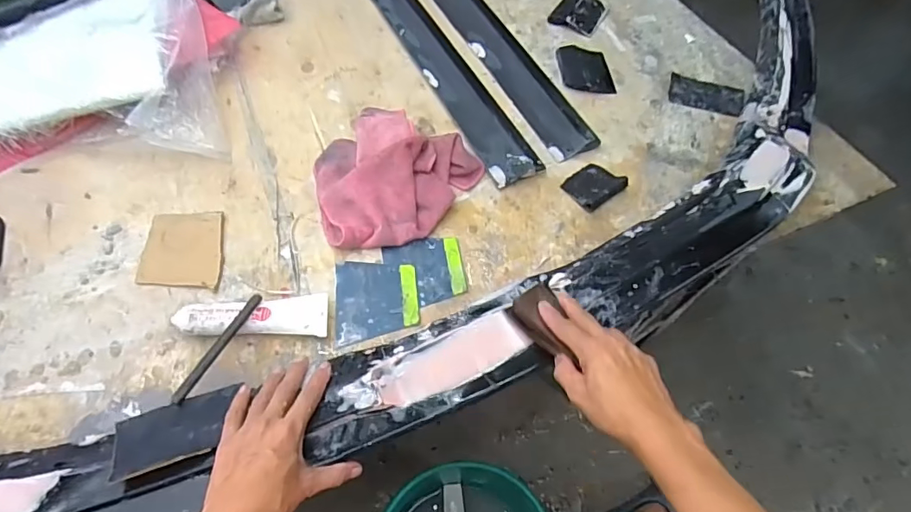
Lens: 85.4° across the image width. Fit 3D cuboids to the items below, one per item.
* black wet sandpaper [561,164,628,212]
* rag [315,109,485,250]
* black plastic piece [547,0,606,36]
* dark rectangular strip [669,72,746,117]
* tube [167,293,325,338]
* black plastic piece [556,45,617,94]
[{"bbox_3d":[0.193,-0.101,0.692,0.071,0.020,0.066,-31,65,-22],"label":"black wet sandpaper"},{"bbox_3d":[-0.097,-0.114,0.671,0.199,0.057,0.220,33,60,15],"label":"rag"},{"bbox_3d":[0.226,-0.444,0.897,0.077,0.028,0.092,30,60,13],"label":"black plastic piece"},{"bbox_3d":[0.409,-0.263,0.804,0.113,0.006,0.079,19,58,7],"label":"dark rectangular strip"},{"bbox_3d":[-0.231,0.070,0.568,0.163,0.032,0.047,-1,58,-6],"label":"tube"},{"bbox_3d":[0.218,-0.309,0.819,0.084,0.012,0.110,0,58,-6],"label":"black plastic piece"}]

